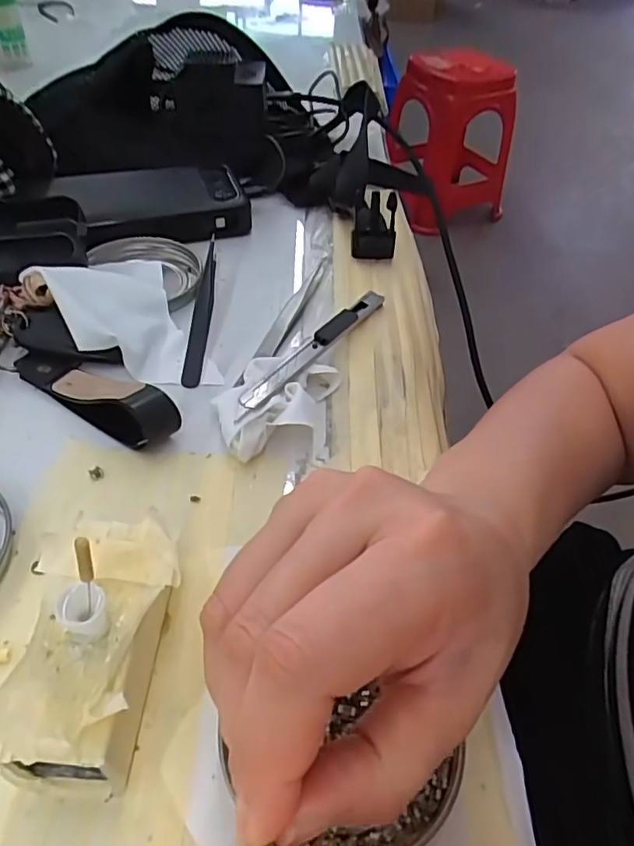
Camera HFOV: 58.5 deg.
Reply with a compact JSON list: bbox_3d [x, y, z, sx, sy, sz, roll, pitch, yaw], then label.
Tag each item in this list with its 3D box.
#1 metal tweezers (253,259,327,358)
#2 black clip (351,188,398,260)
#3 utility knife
[{"bbox_3d":[-0.011,-0.078,0.357,0.011,0.010,0.114,17,48,10],"label":"metal tweezers"},{"bbox_3d":[0.040,-0.134,0.386,0.030,0.043,0.028,10,47,3],"label":"black clip"},{"bbox_3d":[-0.003,-0.041,0.315,0.016,0.013,0.132,30,52,20],"label":"utility knife"}]

